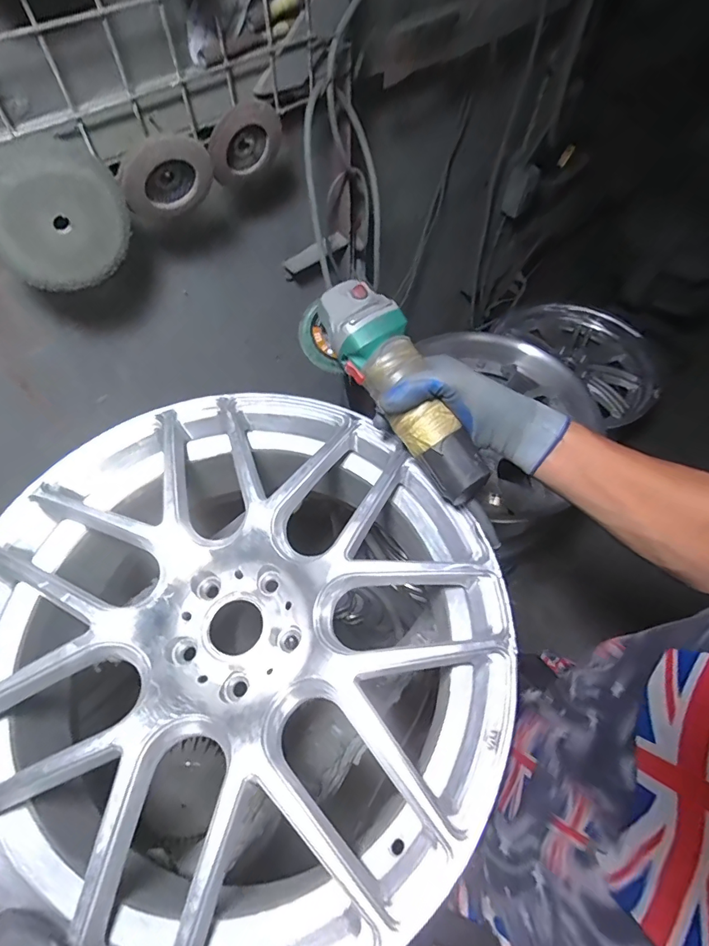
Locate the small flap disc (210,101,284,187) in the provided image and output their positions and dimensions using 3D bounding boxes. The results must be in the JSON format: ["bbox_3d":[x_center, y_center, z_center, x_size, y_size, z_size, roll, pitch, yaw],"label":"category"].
[{"bbox_3d":[-0.122,-0.371,0.503,0.090,0.098,0.026,-41,85,25],"label":"small flap disc"}]

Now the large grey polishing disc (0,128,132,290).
[{"bbox_3d":[-0.279,-0.239,0.416,0.126,0.124,0.010,-41,67,-20],"label":"large grey polishing disc"}]

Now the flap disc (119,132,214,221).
[{"bbox_3d":[-0.189,-0.302,0.457,0.097,0.093,0.017,-27,82,-47],"label":"flap disc"}]

